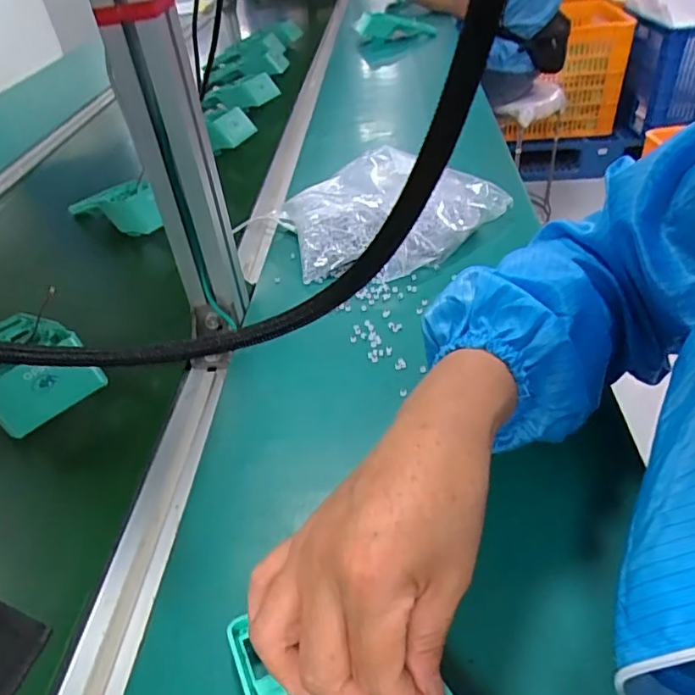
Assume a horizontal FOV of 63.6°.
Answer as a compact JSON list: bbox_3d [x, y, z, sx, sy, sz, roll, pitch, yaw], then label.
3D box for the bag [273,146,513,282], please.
[{"bbox_3d":[0.051,-0.153,0.611,0.239,0.055,0.173,-19,42,-16],"label":"bag"}]

